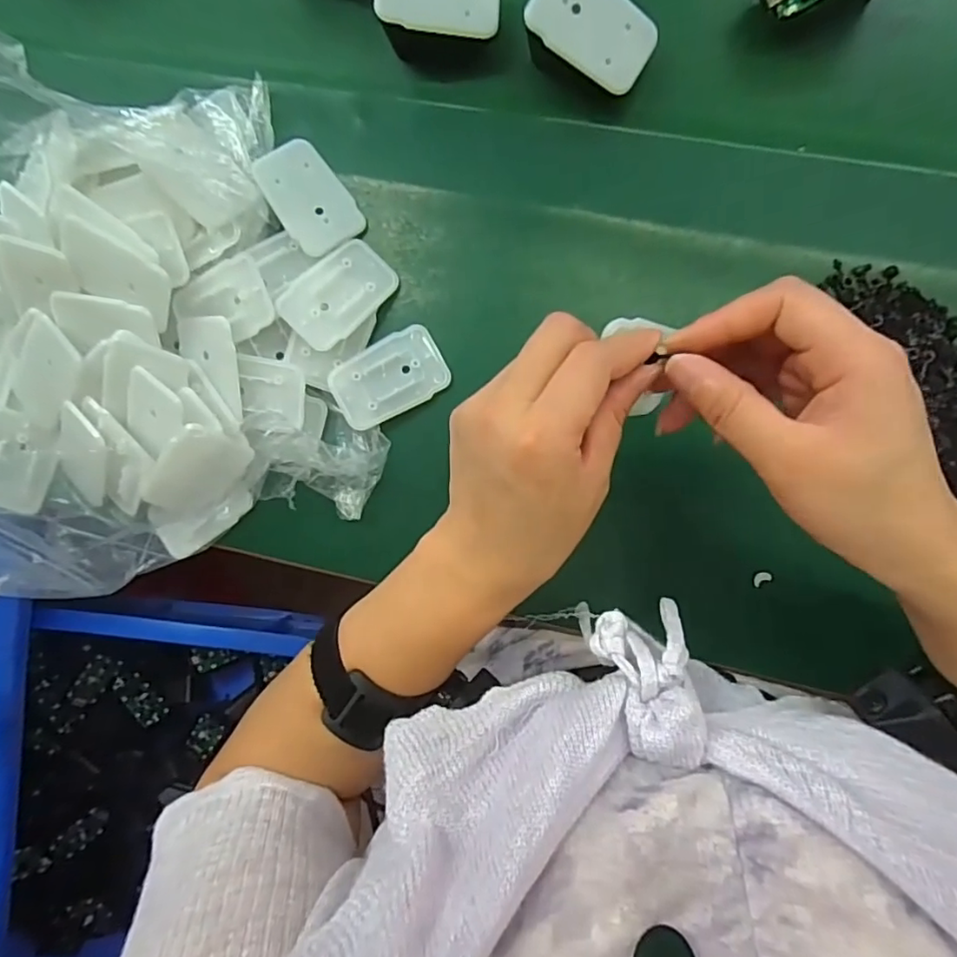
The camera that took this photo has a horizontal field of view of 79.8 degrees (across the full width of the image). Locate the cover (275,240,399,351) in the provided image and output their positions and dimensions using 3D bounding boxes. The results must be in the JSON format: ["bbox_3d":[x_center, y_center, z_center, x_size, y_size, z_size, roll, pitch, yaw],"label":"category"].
[{"bbox_3d":[-0.084,-0.112,0.346,0.068,0.006,0.044,-44,95,-10],"label":"cover"}]

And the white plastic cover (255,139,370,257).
[{"bbox_3d":[-0.104,-0.170,0.345,0.042,0.012,0.065,-36,87,5],"label":"white plastic cover"}]

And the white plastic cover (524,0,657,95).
[{"bbox_3d":[0.061,-0.242,0.306,0.067,0.004,0.043,30,97,-15],"label":"white plastic cover"}]

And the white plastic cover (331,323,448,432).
[{"bbox_3d":[-0.055,-0.062,0.352,0.068,0.011,0.043,-32,87,5],"label":"white plastic cover"}]

